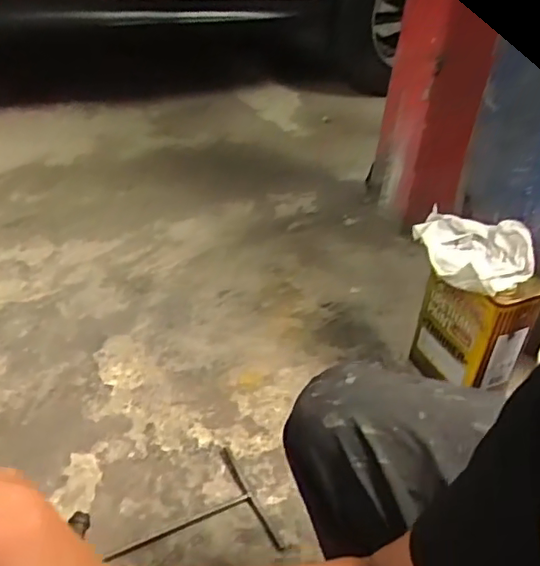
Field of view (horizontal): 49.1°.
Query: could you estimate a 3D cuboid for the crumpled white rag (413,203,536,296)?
[{"bbox_3d":[0.299,-0.053,0.881,0.182,0.068,0.126,22,40,22],"label":"crumpled white rag"}]

